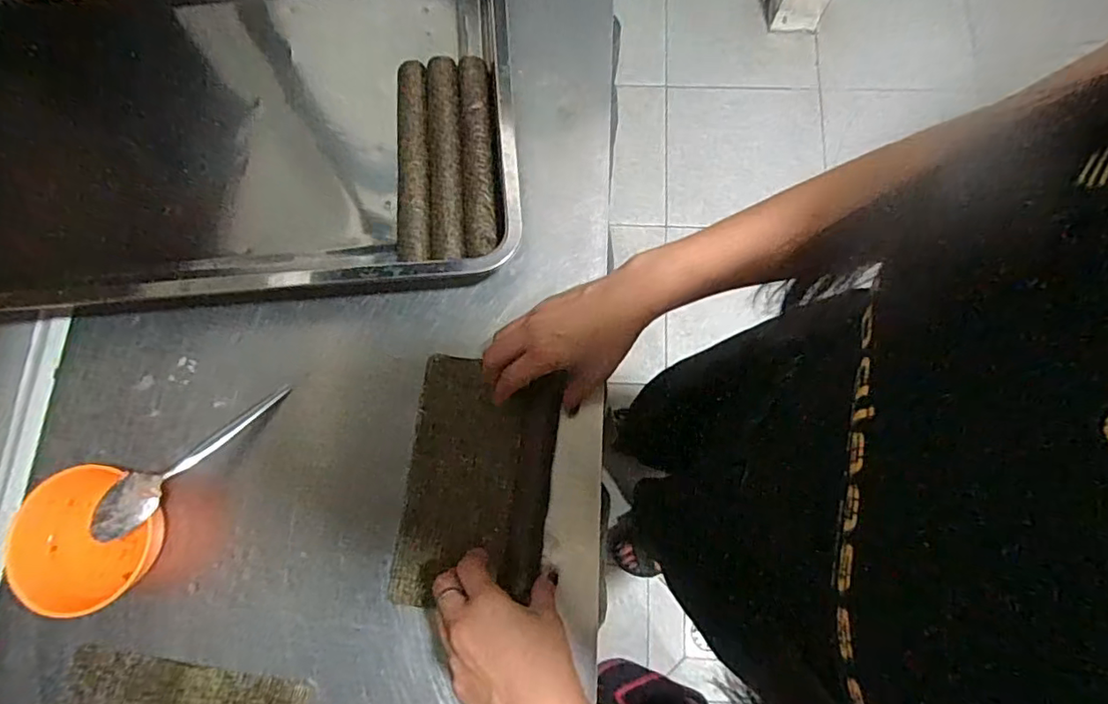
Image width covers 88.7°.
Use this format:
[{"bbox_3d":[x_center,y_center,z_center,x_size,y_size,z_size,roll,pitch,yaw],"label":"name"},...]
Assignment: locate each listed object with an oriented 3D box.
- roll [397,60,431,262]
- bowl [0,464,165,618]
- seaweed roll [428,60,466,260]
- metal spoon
[{"bbox_3d":[-0.129,-0.175,0.529,0.030,0.032,0.206,-4,75,-1],"label":"roll"},{"bbox_3d":[-0.361,0.144,0.439,0.092,0.048,0.107,8,75,2],"label":"bowl"},{"bbox_3d":[-0.099,-0.179,0.530,0.030,0.032,0.208,-4,75,-1],"label":"seaweed roll"},{"bbox_3d":[-0.289,0.082,0.458,0.037,0.024,0.164,39,55,10],"label":"metal spoon"}]

